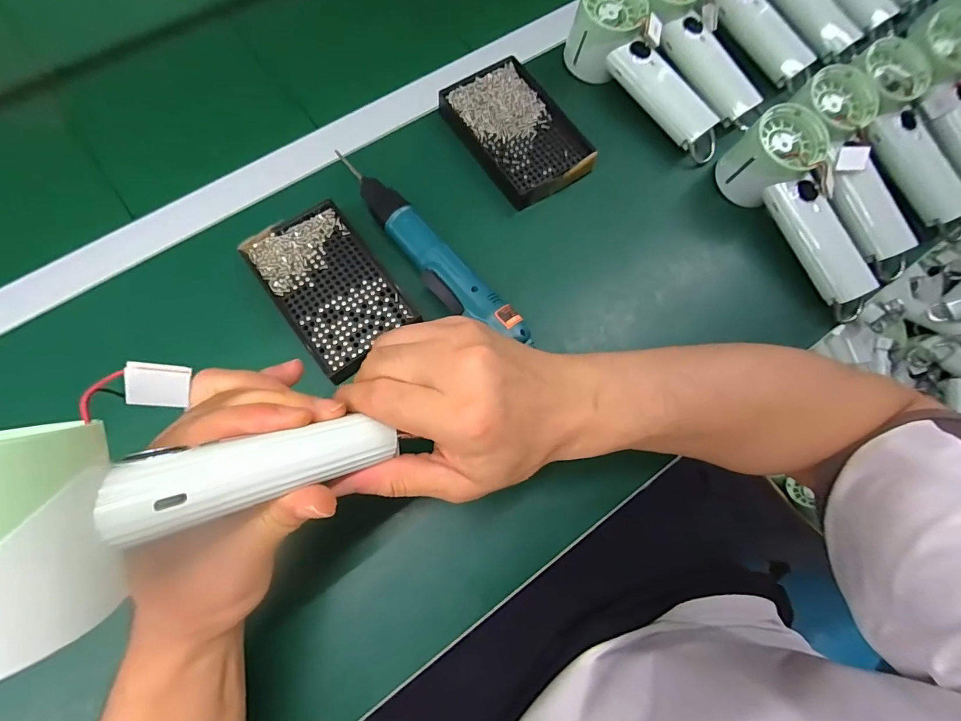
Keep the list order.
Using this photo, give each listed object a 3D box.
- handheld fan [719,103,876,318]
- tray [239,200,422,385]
[{"bbox_3d":[0.284,-0.130,0.378,0.065,0.059,0.178,-26,88,-10],"label":"handheld fan"},{"bbox_3d":[-0.123,-0.062,0.350,0.086,0.019,0.137,-36,79,-12],"label":"tray"}]

